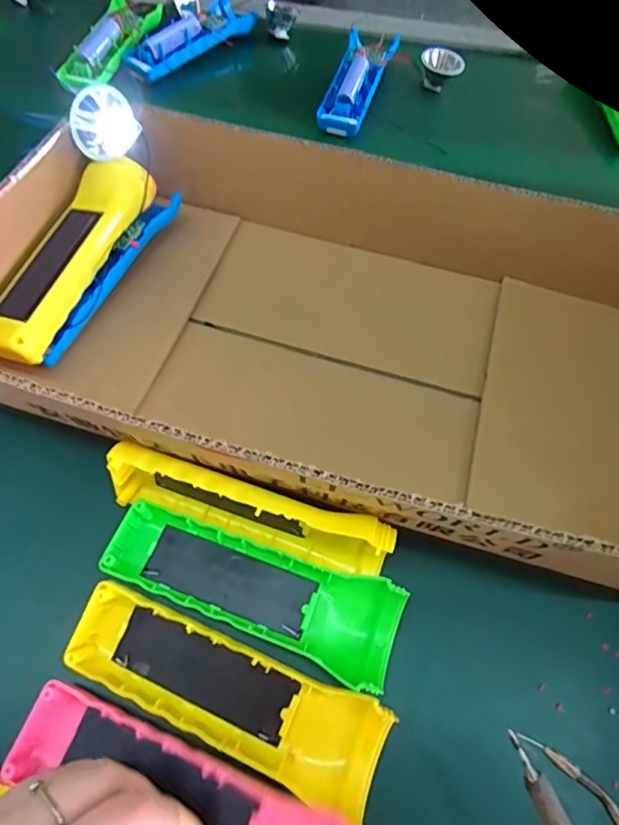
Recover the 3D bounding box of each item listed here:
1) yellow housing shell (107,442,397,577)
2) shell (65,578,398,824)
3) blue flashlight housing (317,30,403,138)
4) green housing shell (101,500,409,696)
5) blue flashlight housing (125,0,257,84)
[{"bbox_3d":[-0.033,0.052,0.269,0.153,0.048,0.025,17,62,6],"label":"yellow housing shell"},{"bbox_3d":[-0.039,0.130,0.241,0.156,0.021,0.046,24,63,9],"label":"shell"},{"bbox_3d":[0.048,-0.328,0.503,0.047,0.026,0.141,17,62,5],"label":"blue flashlight housing"},{"bbox_3d":[-0.030,0.090,0.266,0.156,0.022,0.046,20,62,7],"label":"green housing shell"},{"bbox_3d":[-0.124,-0.391,0.528,0.040,0.029,0.150,41,67,17],"label":"blue flashlight housing"}]

